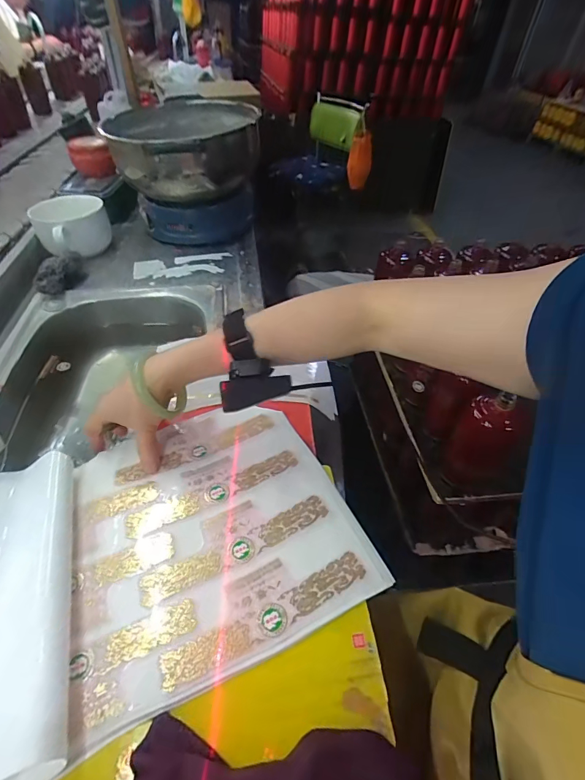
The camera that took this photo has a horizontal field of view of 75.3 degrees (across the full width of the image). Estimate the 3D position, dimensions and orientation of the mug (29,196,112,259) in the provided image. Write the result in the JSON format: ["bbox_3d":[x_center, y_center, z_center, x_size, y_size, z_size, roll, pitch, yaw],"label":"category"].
[{"bbox_3d":[-0.457,-0.336,0.796,0.142,0.093,0.132,-23,52,-24],"label":"mug"}]

